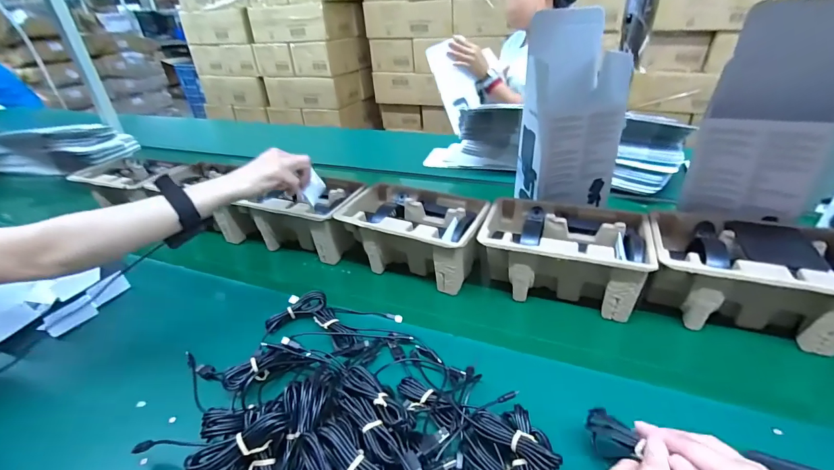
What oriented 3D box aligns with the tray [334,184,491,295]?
[{"bbox_3d":[0.000,0.001,0.644,0.225,0.115,0.146,6,31,23],"label":"tray"}]

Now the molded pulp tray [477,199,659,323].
[{"bbox_3d":[0.218,0.030,0.571,0.219,0.113,0.140,6,31,23],"label":"molded pulp tray"}]

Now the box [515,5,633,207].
[{"bbox_3d":[0.286,-0.224,0.706,0.172,0.311,0.128,-11,28,-7],"label":"box"}]

